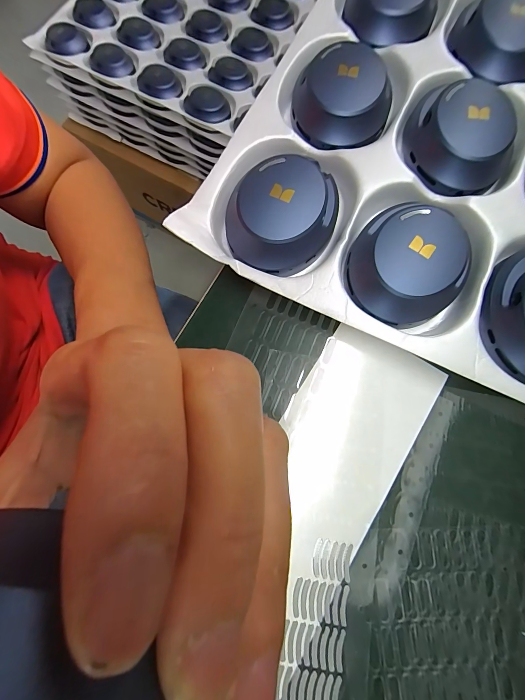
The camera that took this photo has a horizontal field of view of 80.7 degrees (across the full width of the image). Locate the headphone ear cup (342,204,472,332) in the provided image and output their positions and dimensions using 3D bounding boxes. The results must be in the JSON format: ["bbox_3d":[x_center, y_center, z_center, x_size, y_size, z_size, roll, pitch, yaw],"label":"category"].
[{"bbox_3d":[0.094,-0.056,0.201,0.071,0.022,0.070,0,77,0],"label":"headphone ear cup"}]

